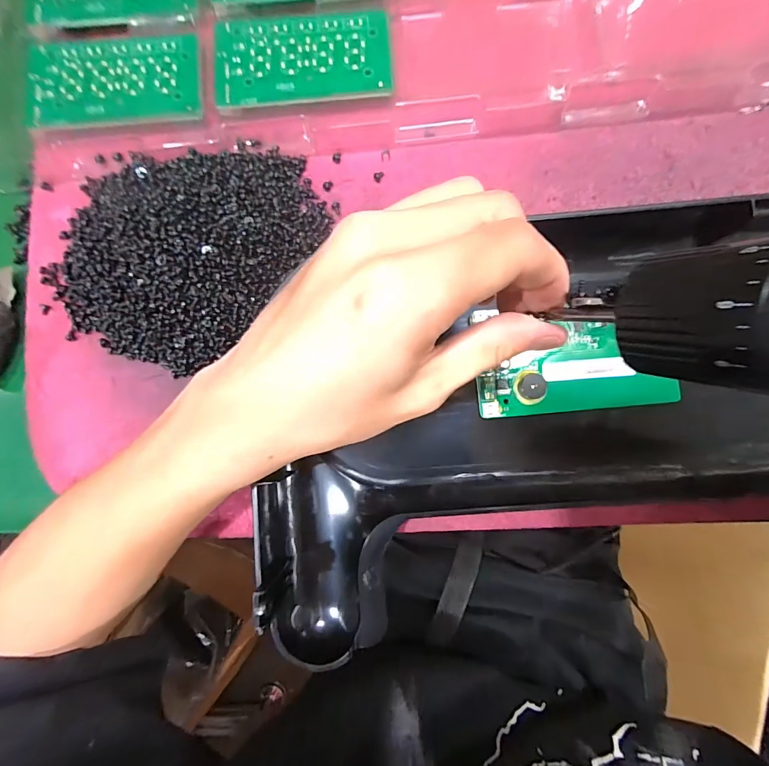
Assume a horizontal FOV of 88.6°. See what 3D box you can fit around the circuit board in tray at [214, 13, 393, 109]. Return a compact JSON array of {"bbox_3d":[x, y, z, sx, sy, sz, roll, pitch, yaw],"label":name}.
[{"bbox_3d":[-0.049,-0.195,0.237,0.104,0.004,0.055,-4,84,-1],"label":"circuit board in tray"}]

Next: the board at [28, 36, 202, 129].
[{"bbox_3d":[-0.162,-0.182,0.238,0.099,0.004,0.058,-3,82,-2],"label":"board"}]

